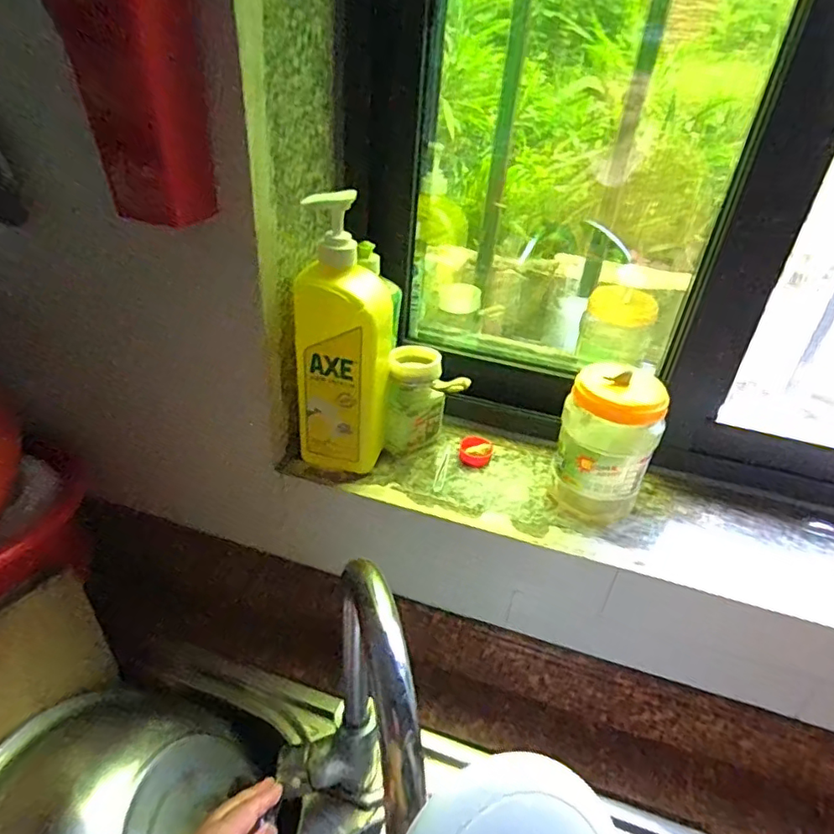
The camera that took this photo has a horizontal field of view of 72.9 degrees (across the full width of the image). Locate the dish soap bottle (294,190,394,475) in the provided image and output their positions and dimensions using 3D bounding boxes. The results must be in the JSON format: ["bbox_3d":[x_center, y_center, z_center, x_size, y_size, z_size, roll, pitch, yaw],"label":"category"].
[{"bbox_3d":[-0.070,-0.072,0.564,0.083,0.268,0.072,12,36,10],"label":"dish soap bottle"}]

